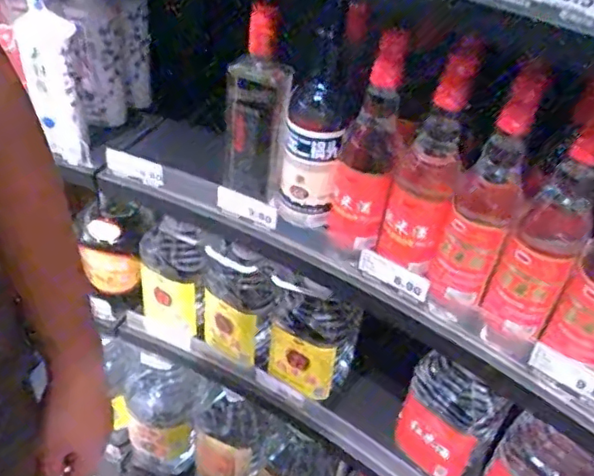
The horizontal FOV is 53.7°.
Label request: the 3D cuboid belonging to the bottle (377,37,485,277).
[{"bbox_3d":[0.145,-0.083,0.640,0.066,0.249,0.074,17,40,13],"label":"bottle"}]

